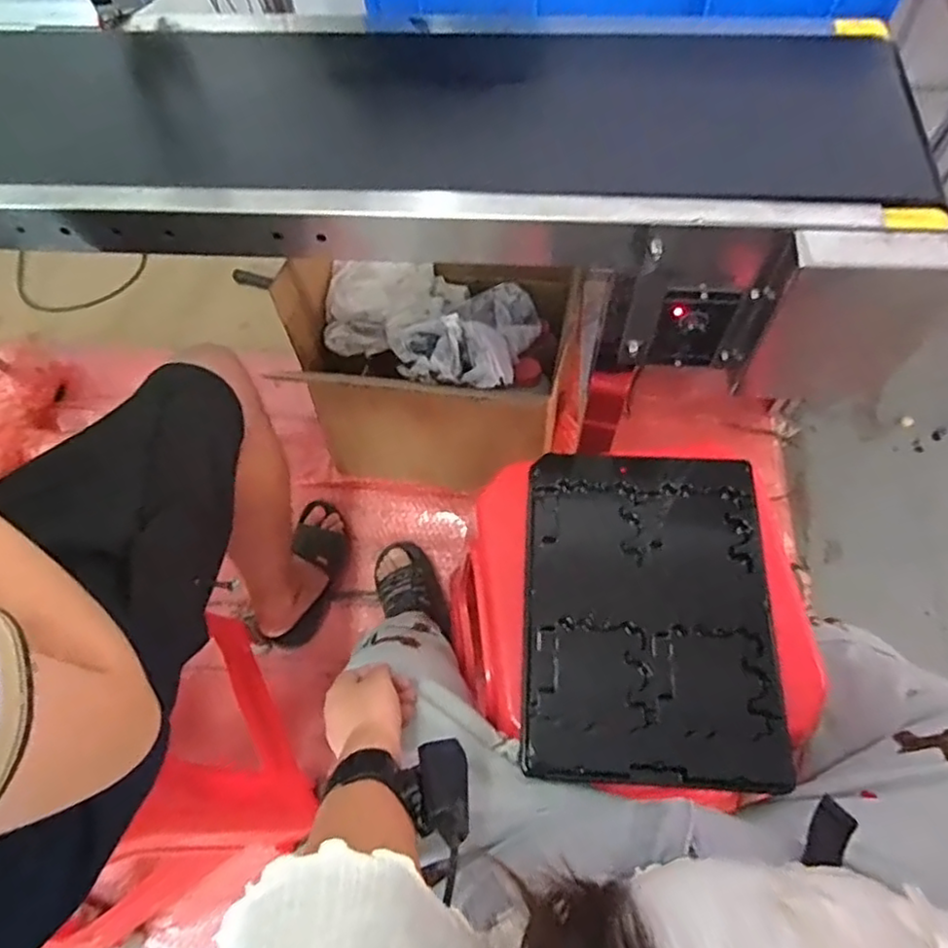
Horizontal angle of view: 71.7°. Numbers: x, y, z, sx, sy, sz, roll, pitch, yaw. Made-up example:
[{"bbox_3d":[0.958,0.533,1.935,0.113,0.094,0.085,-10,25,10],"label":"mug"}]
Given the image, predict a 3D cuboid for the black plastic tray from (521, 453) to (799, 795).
[{"bbox_3d":[0.161,0.116,0.594,0.221,0.023,0.299,3,64,4],"label":"black plastic tray"}]

